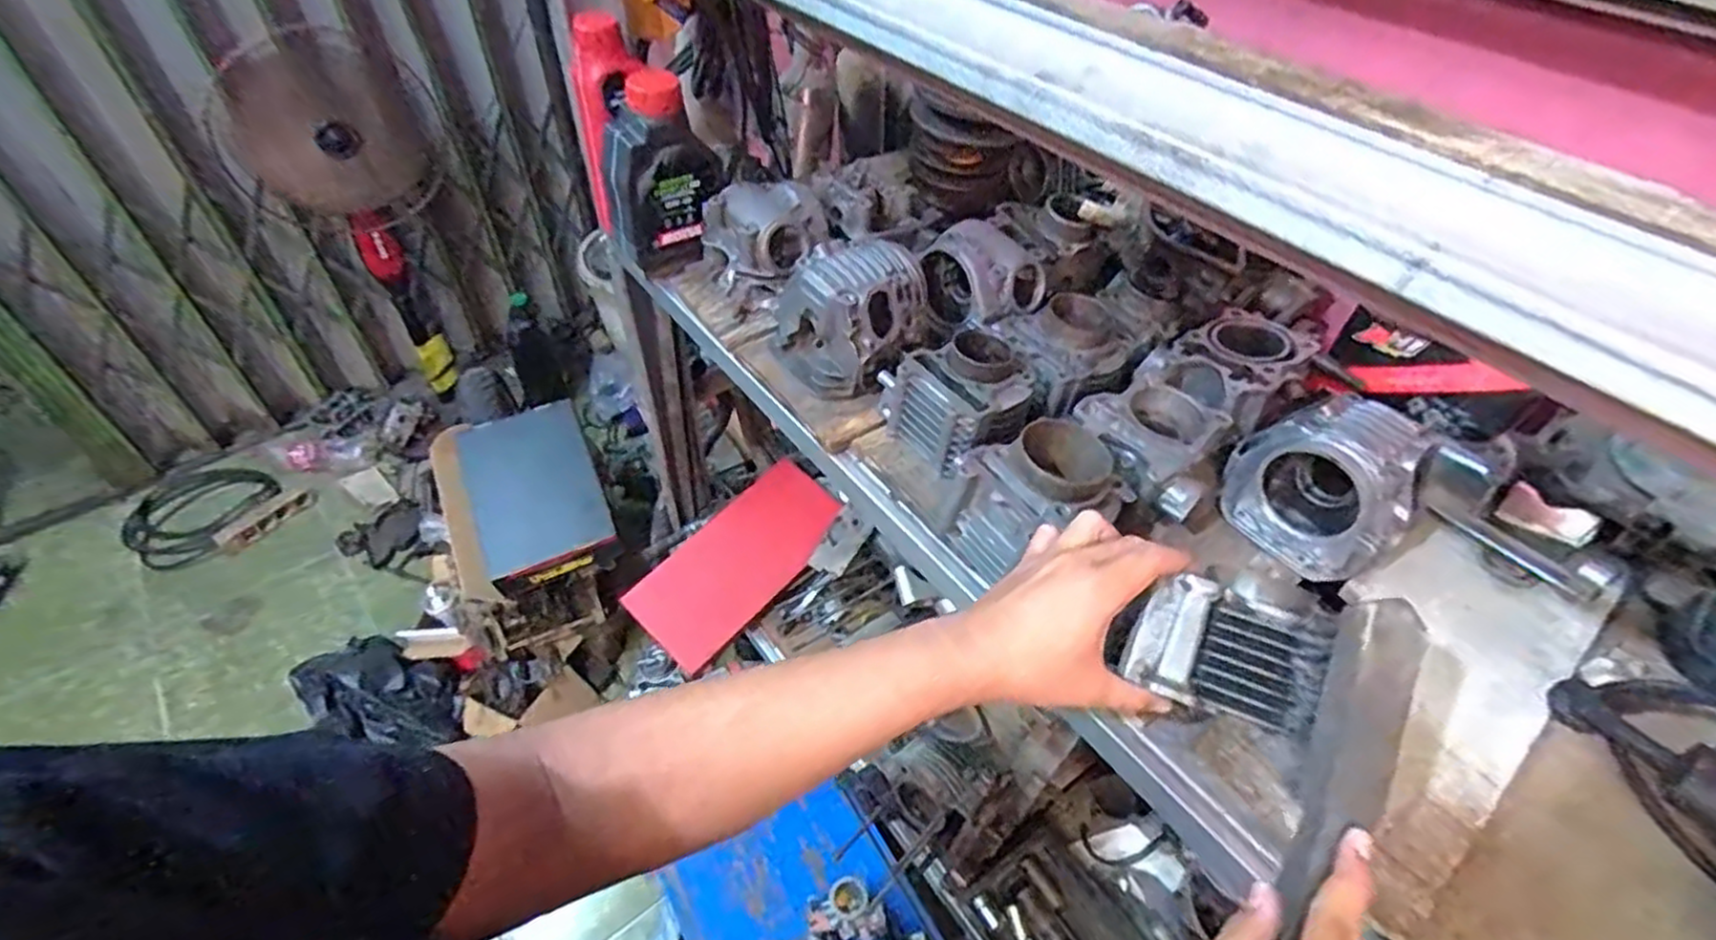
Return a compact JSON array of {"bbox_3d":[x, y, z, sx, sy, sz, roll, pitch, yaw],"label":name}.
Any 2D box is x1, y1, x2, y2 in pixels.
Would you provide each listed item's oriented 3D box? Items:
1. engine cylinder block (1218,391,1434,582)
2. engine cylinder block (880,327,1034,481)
[{"bbox_3d":[0.393,0.008,0.621,0.099,0.104,0.134,-27,54,-26],"label":"engine cylinder block"},{"bbox_3d":[0.090,-0.065,0.662,0.105,0.070,0.103,-27,54,-26],"label":"engine cylinder block"}]

